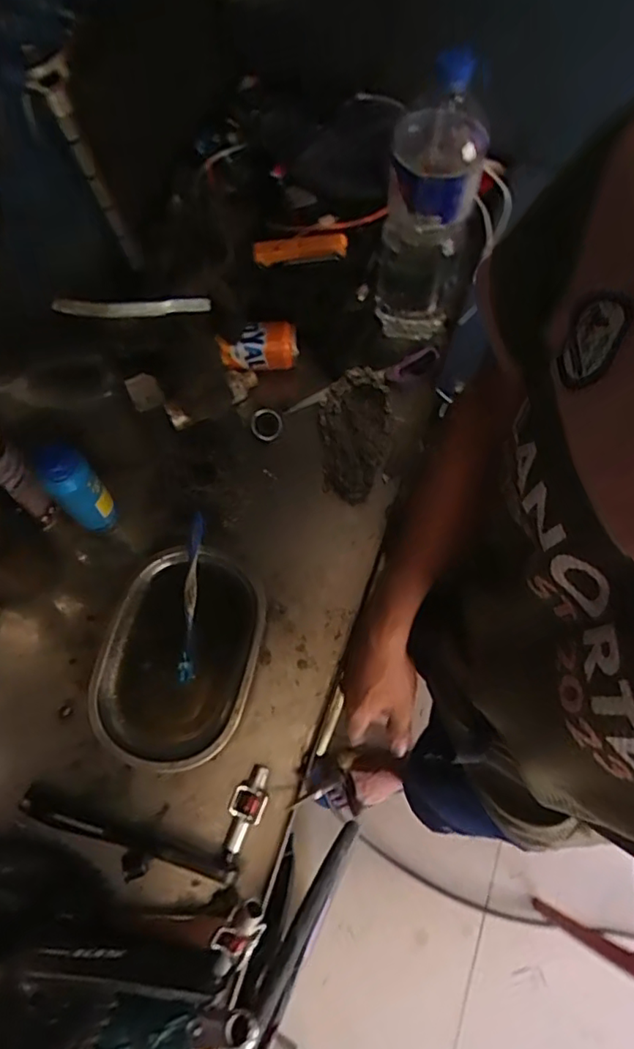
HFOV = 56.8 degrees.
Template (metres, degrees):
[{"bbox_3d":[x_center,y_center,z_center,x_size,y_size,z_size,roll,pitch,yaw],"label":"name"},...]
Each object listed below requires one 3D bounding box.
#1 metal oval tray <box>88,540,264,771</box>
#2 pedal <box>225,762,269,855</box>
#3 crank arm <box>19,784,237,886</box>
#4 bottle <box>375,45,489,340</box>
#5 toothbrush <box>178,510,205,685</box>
[{"bbox_3d":[-0.141,0.130,0.605,0.151,0.031,0.217,9,70,3],"label":"metal oval tray"},{"bbox_3d":[-0.065,0.268,0.557,0.032,0.028,0.076,17,71,5],"label":"pedal"},{"bbox_3d":[-0.174,0.288,0.539,0.207,0.037,0.024,18,71,6],"label":"crank arm"},{"bbox_3d":[0.117,-0.314,0.615,0.094,0.295,0.089,11,70,3],"label":"bottle"},{"bbox_3d":[-0.133,0.073,0.625,0.014,0.024,0.181,2,70,0],"label":"toothbrush"}]

